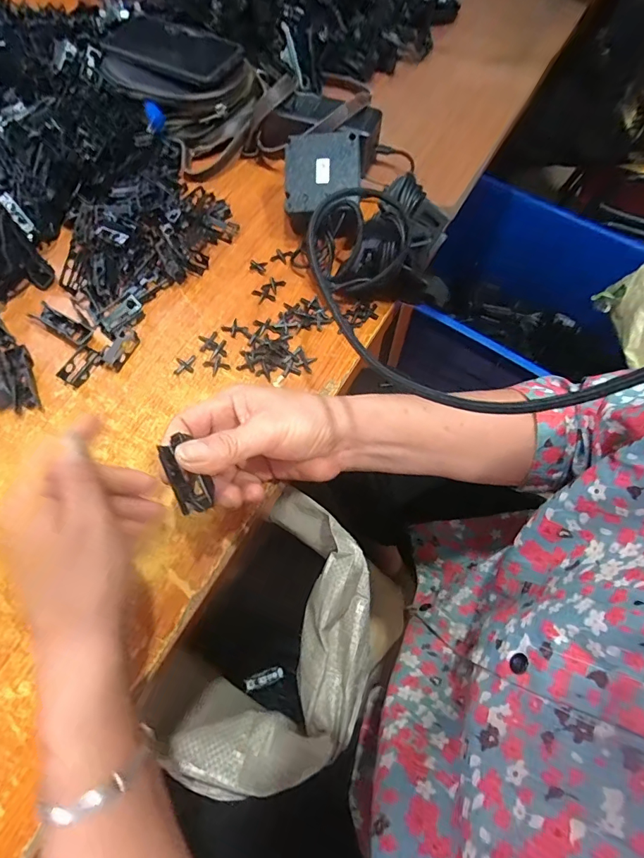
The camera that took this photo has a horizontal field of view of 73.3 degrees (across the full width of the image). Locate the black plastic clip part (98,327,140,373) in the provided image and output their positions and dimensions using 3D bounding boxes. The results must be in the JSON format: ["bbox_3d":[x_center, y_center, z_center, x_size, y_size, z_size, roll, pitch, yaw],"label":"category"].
[{"bbox_3d":[-0.183,-0.073,0.390,0.022,0.008,0.043,17,66,7],"label":"black plastic clip part"}]

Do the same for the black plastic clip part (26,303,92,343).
[{"bbox_3d":[-0.239,-0.097,0.400,0.059,0.008,0.018,26,68,11],"label":"black plastic clip part"}]

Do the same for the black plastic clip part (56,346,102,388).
[{"bbox_3d":[-0.216,-0.057,0.387,0.023,0.006,0.038,27,68,12],"label":"black plastic clip part"}]

